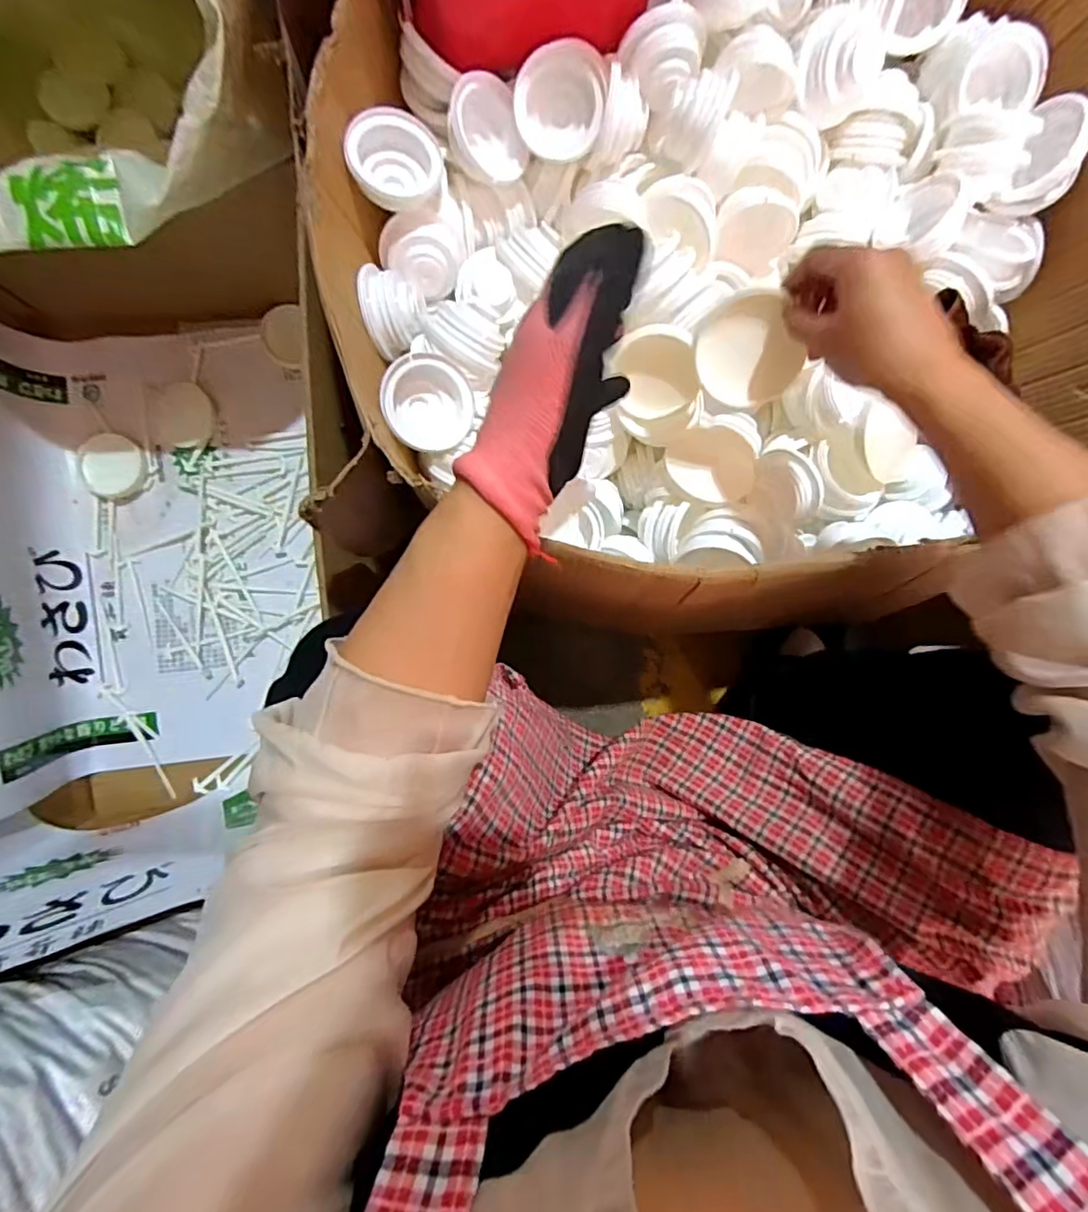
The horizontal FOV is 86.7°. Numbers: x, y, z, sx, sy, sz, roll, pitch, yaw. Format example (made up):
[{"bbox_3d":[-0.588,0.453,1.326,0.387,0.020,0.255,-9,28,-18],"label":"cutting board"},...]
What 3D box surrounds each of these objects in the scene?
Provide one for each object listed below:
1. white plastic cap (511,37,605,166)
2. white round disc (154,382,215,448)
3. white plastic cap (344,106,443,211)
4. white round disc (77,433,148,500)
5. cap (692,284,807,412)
[{"bbox_3d":[0.014,-0.409,0.469,0.069,0.027,0.072,9,129,3],"label":"white plastic cap"},{"bbox_3d":[-0.471,-0.250,0.753,0.075,0.004,0.083,-13,91,-2],"label":"white round disc"},{"bbox_3d":[-0.123,-0.366,0.474,0.077,0.028,0.065,-29,124,-10],"label":"white plastic cap"},{"bbox_3d":[-0.571,-0.186,0.765,0.077,0.011,0.083,-1,97,-11],"label":"white round disc"},{"bbox_3d":[0.149,-0.190,0.432,0.065,0.013,0.081,-23,122,18],"label":"cap"}]

